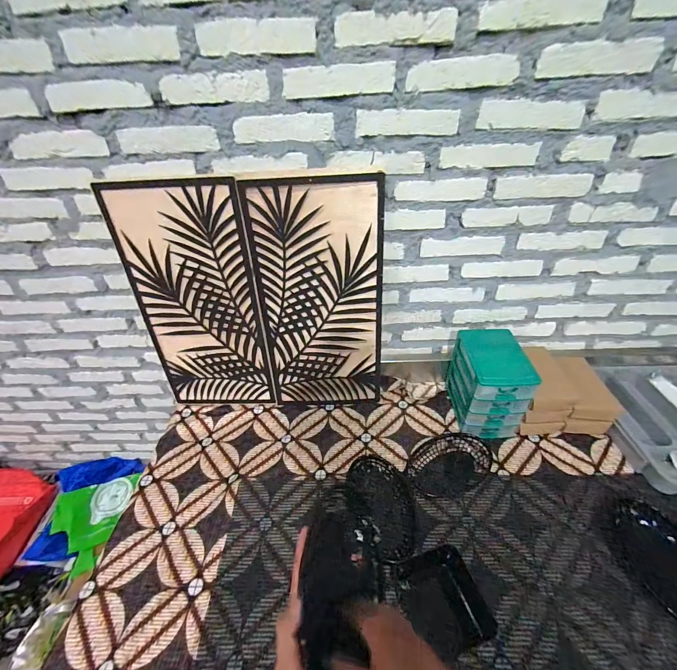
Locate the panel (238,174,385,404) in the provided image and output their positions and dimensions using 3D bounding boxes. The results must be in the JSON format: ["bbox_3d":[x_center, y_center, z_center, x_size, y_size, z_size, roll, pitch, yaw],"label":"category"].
[{"bbox_3d":[-0.044,-0.064,0.770,0.289,0.568,0.018,-2,30,1],"label":"panel"}]

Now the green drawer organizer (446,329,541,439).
[{"bbox_3d":[0.374,0.126,0.800,0.131,0.203,0.171,-2,38,2],"label":"green drawer organizer"}]

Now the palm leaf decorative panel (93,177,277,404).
[{"bbox_3d":[-0.333,-0.054,0.780,0.288,0.579,0.014,-1,30,1],"label":"palm leaf decorative panel"}]

